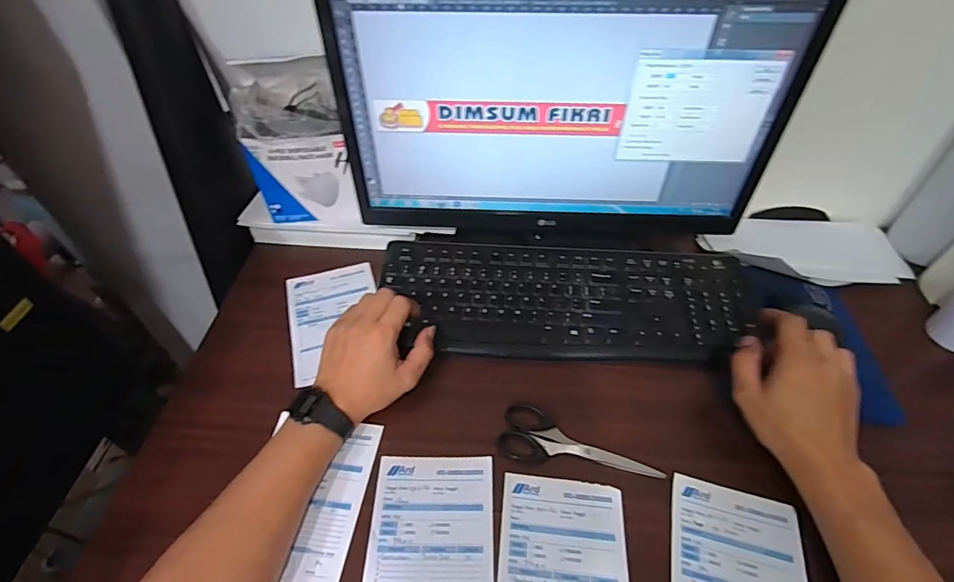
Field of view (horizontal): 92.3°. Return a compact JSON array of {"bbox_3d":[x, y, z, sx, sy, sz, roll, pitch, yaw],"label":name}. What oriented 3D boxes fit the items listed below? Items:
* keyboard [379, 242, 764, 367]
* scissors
[{"bbox_3d":[0.098,0.009,0.543,0.416,0.020,0.154,4,51,4],"label":"keyboard"},{"bbox_3d":[0.099,0.147,0.442,0.149,0.006,0.055,9,50,8],"label":"scissors"}]

